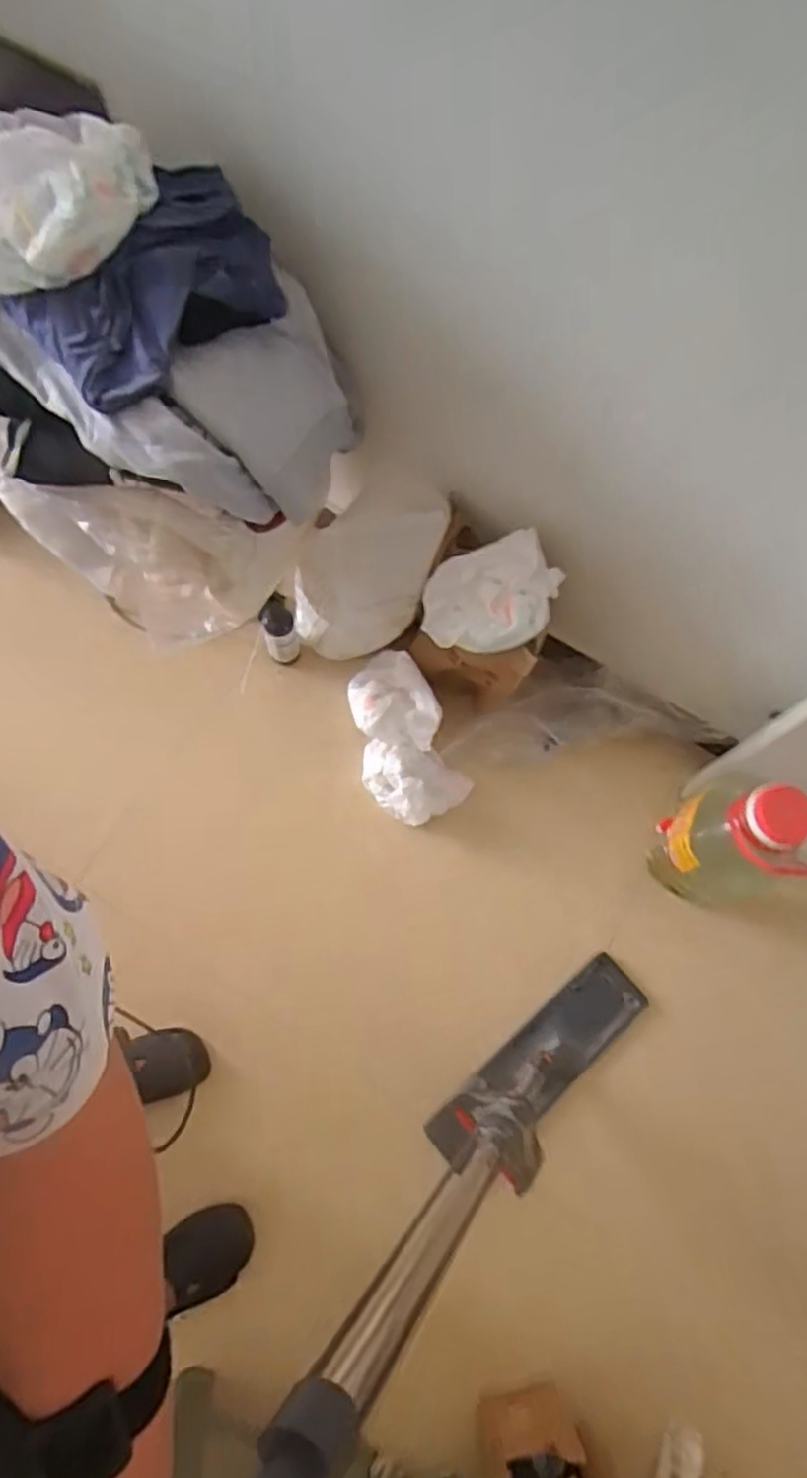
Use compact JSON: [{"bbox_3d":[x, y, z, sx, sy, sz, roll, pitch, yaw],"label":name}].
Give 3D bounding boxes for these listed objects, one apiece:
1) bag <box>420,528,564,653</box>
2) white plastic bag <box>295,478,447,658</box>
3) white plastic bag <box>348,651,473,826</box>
[{"bbox_3d":[0.137,-0.210,1.120,0.203,0.095,0.169,-16,72,-7],"label":"bag"},{"bbox_3d":[-0.064,-0.281,1.318,0.263,0.292,0.187,-17,72,-7],"label":"white plastic bag"},{"bbox_3d":[-0.006,-0.005,1.327,0.174,0.104,0.327,-21,73,-9],"label":"white plastic bag"}]

